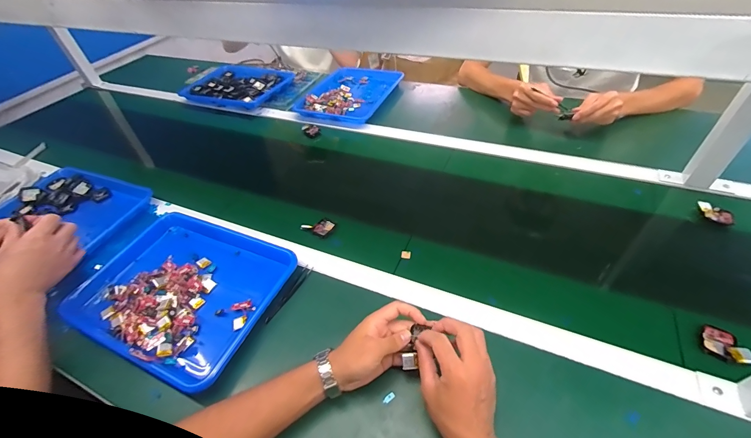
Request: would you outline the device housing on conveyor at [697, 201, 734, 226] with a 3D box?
[{"bbox_3d":[0.621,-0.010,0.615,0.027,0.020,0.057,-19,47,-12],"label":"device housing on conveyor"}]

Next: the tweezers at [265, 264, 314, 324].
[{"bbox_3d":[-0.146,0.125,0.569,0.013,0.011,0.117,21,51,24],"label":"tweezers"}]

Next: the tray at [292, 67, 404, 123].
[{"bbox_3d":[-0.075,-0.398,1.077,0.259,0.044,0.332,14,49,19],"label":"tray"}]

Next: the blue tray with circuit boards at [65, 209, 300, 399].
[{"bbox_3d":[-0.320,0.111,0.566,0.324,0.035,0.249,15,49,20],"label":"blue tray with circuit boards"}]

